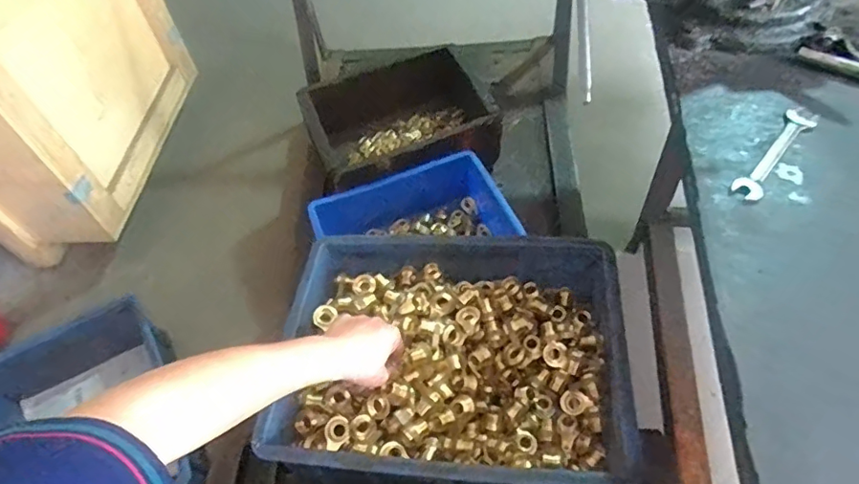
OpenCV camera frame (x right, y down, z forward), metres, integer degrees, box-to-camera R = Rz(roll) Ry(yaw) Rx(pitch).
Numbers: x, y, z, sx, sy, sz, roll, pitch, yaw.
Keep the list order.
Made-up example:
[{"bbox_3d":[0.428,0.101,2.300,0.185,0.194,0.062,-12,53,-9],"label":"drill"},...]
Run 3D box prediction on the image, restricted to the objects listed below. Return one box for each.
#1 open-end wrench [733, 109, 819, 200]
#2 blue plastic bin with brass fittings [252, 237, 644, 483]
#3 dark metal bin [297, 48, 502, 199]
[{"bbox_3d":[0.343,-0.089,0.533,0.028,0.004,0.147,35,64,26],"label":"open-end wrench"},{"bbox_3d":[0.028,0.141,0.683,0.388,0.129,0.314,2,54,6],"label":"blue plastic bin with brass fittings"},{"bbox_3d":[-0.057,-0.235,1.141,0.370,0.127,0.287,-17,54,-7],"label":"dark metal bin"}]

